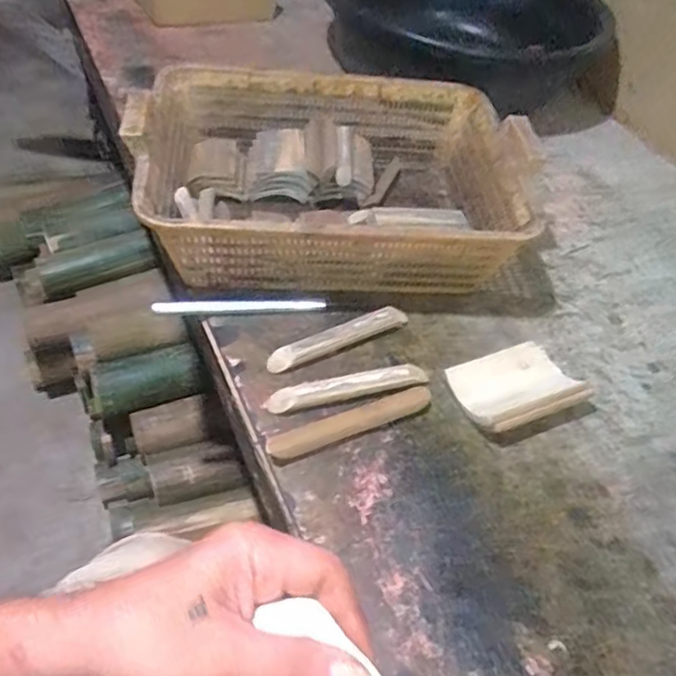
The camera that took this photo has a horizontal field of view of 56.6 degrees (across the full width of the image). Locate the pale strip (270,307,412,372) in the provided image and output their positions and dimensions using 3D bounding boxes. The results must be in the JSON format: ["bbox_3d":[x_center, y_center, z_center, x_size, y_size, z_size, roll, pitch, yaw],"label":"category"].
[{"bbox_3d":[0.001,-0.001,0.614,0.156,0.008,0.024,-20,55,-27],"label":"pale strip"}]

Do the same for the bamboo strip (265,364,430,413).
[{"bbox_3d":[0.009,0.043,0.572,0.148,0.010,0.024,-7,50,-18],"label":"bamboo strip"}]

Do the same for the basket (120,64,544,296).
[{"bbox_3d":[-0.001,-0.163,0.717,0.395,0.142,0.296,3,48,-10],"label":"basket"}]

